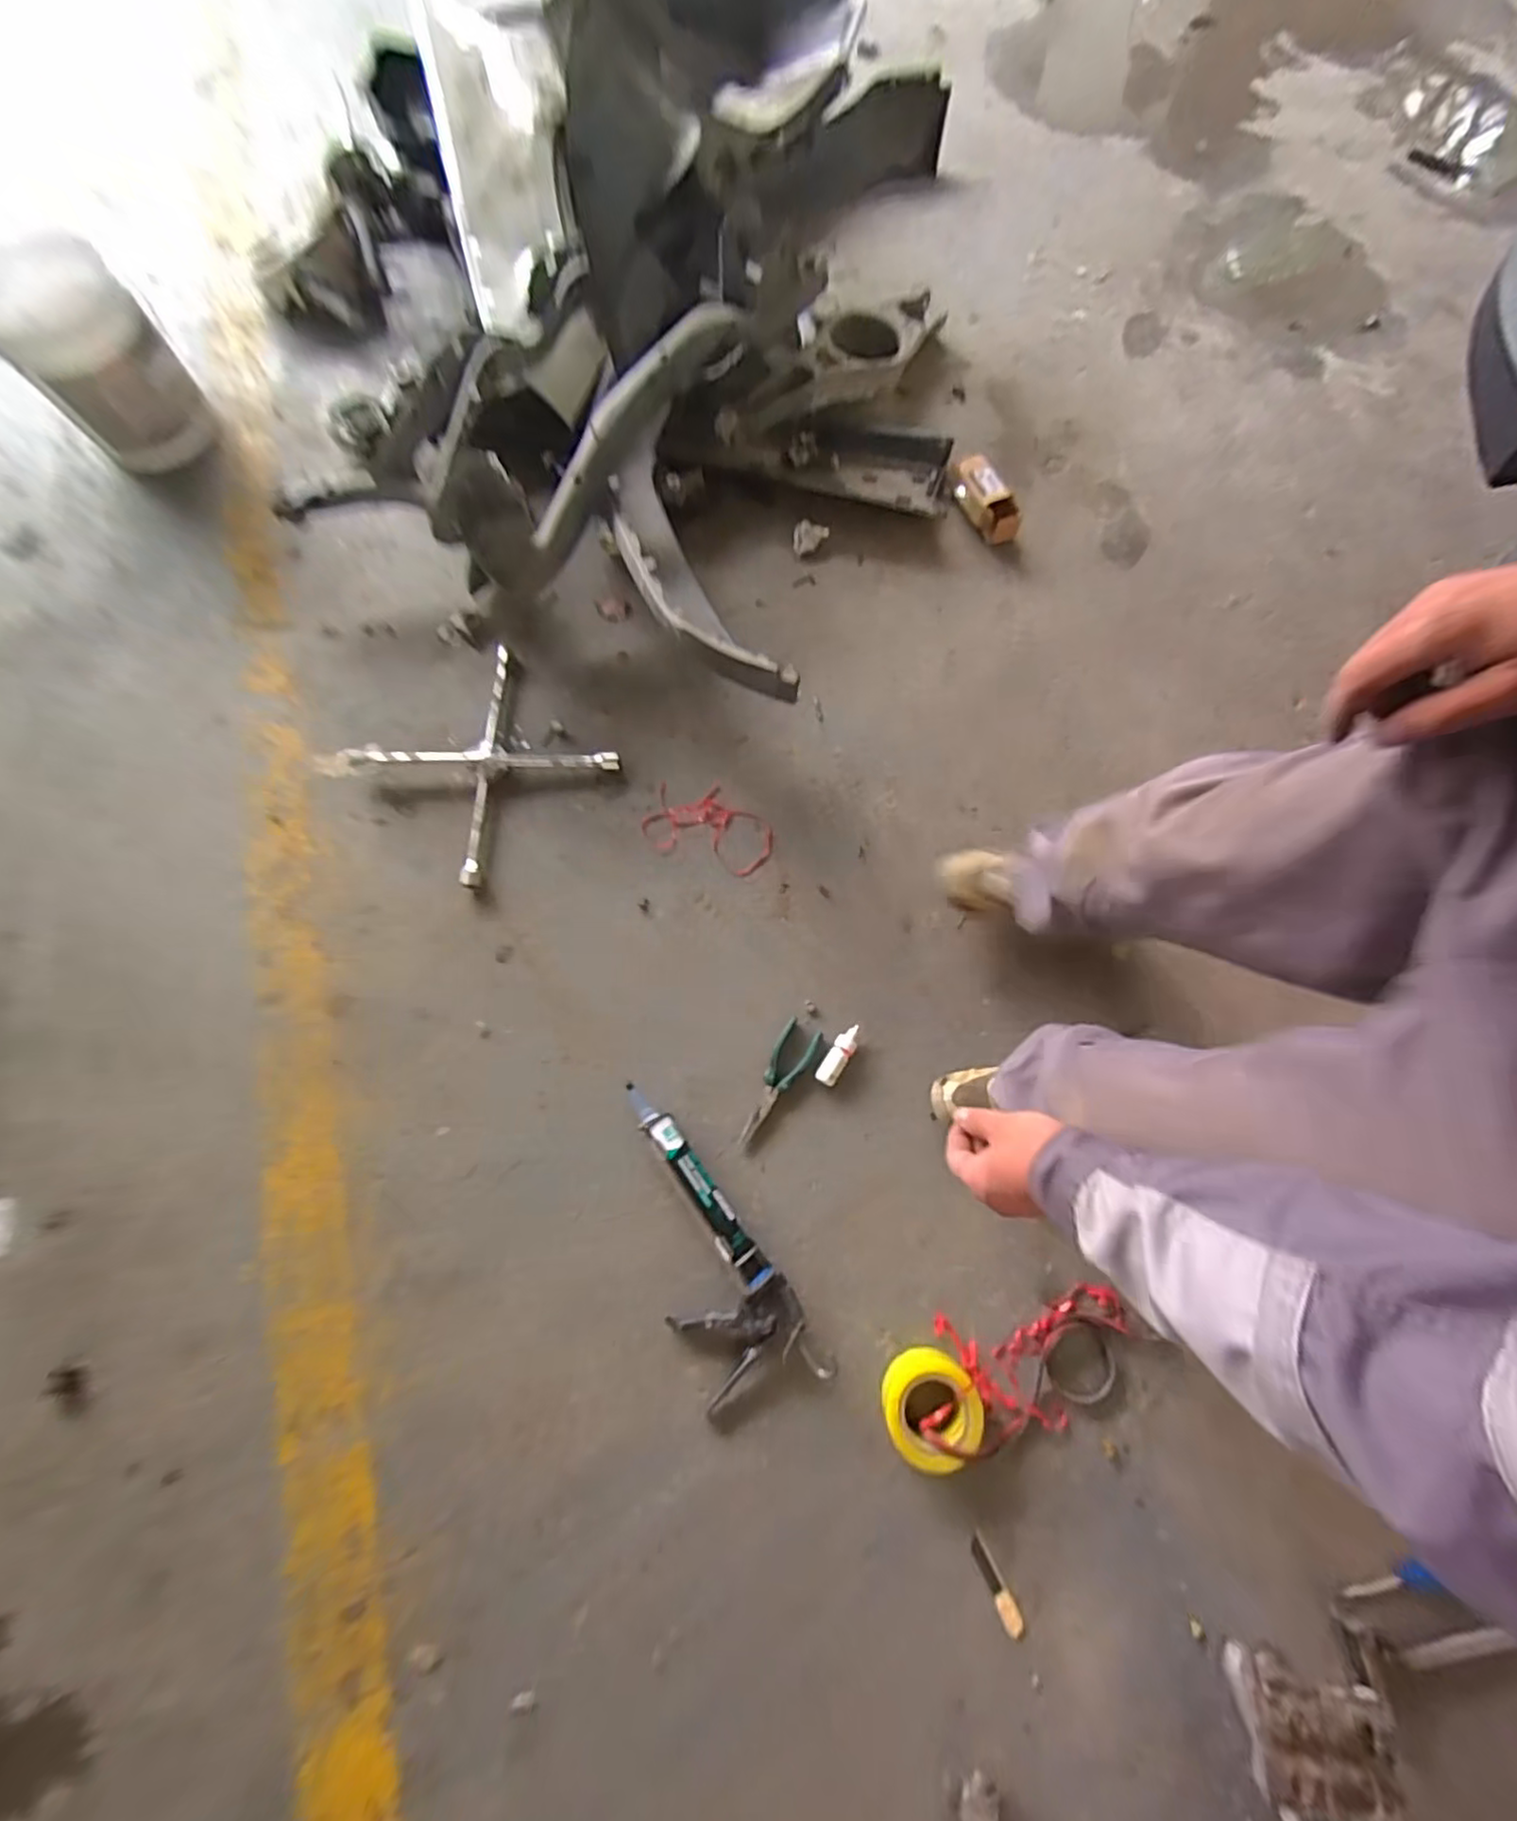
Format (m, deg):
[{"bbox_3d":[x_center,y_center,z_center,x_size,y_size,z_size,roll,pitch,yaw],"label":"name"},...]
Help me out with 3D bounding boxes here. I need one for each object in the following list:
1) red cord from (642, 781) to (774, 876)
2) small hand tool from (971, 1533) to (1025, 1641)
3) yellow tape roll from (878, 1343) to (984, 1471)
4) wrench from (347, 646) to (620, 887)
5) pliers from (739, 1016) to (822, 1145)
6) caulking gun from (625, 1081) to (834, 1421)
[{"bbox_3d":[-0.078,-0.135,1.090,0.208,0.012,0.122,18,75,6],"label":"red cord"},{"bbox_3d":[0.282,0.799,0.793,0.024,0.019,0.098,-24,75,-6],"label":"small hand tool"},{"bbox_3d":[0.214,0.612,0.829,0.115,0.057,0.111,0,74,1],"label":"yellow tape roll"},{"bbox_3d":[-0.454,-0.250,1.108,0.314,0.032,0.312,-44,78,-11],"label":"wrench"},{"bbox_3d":[0.024,0.249,0.966,0.055,0.011,0.187,31,77,9],"label":"pliers"},{"bbox_3d":[-0.086,0.436,0.886,0.153,0.058,0.422,-31,76,-8],"label":"caulking gun"}]

